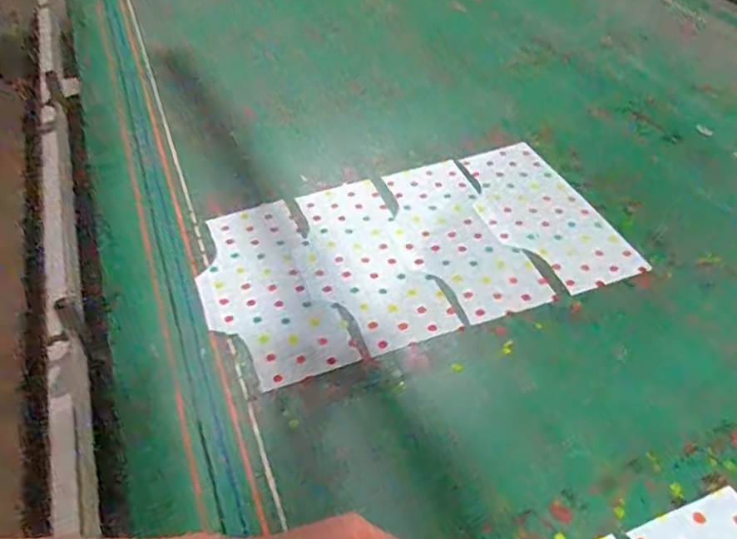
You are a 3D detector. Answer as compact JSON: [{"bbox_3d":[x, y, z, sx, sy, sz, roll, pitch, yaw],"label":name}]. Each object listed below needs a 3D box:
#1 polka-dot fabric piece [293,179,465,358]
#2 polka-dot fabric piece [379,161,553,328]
[{"bbox_3d":[-0.014,-0.013,0.776,0.132,0.011,0.283,-16,41,-11],"label":"polka-dot fabric piece"},{"bbox_3d":[0.101,-0.044,0.807,0.132,0.009,0.282,-14,42,-10],"label":"polka-dot fabric piece"}]

